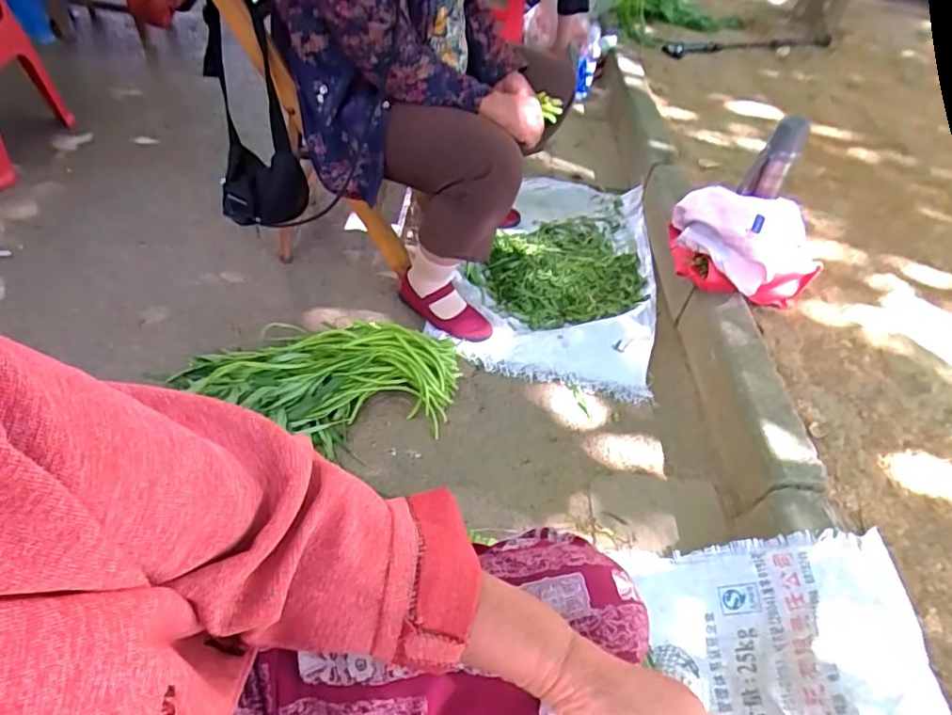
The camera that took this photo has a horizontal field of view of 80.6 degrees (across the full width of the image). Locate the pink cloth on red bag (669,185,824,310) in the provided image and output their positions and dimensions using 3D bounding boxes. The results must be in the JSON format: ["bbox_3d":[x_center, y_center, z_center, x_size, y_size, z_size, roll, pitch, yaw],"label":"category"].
[{"bbox_3d":[0.544,-0.222,1.121,0.244,0.156,0.214,-5,49,-14],"label":"pink cloth on red bag"}]

